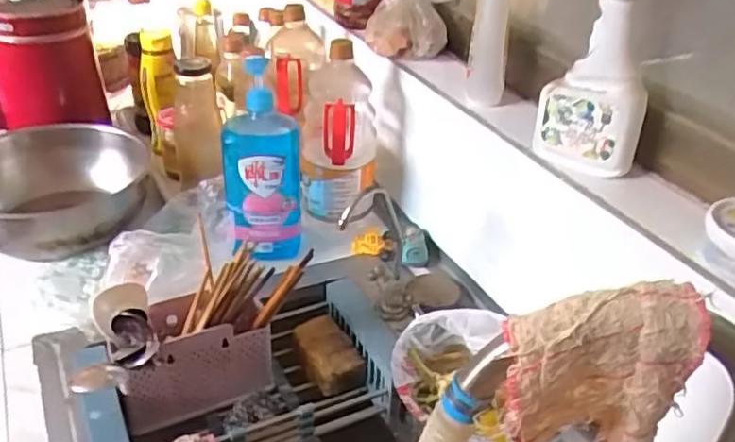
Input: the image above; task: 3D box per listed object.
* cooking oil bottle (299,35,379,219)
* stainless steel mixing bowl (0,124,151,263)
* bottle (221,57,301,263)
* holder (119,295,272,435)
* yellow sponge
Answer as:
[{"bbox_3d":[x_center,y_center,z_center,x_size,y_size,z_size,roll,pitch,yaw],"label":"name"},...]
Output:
[{"bbox_3d":[-0.045,-0.134,1.014,0.110,0.270,0.092,4,33,1],"label":"cooking oil bottle"},{"bbox_3d":[-0.498,-0.032,1.044,0.277,0.124,0.304,2,33,-2],"label":"stainless steel mixing bowl"},{"bbox_3d":[-0.147,-0.076,0.929,0.108,0.293,0.072,-1,34,-7],"label":"bottle"},{"bbox_3d":[-0.221,0.170,0.838,0.179,0.132,0.094,-15,38,-26],"label":"holder"},{"bbox_3d":[-0.053,0.182,0.905,0.061,0.034,0.117,-14,37,-25],"label":"yellow sponge"}]

